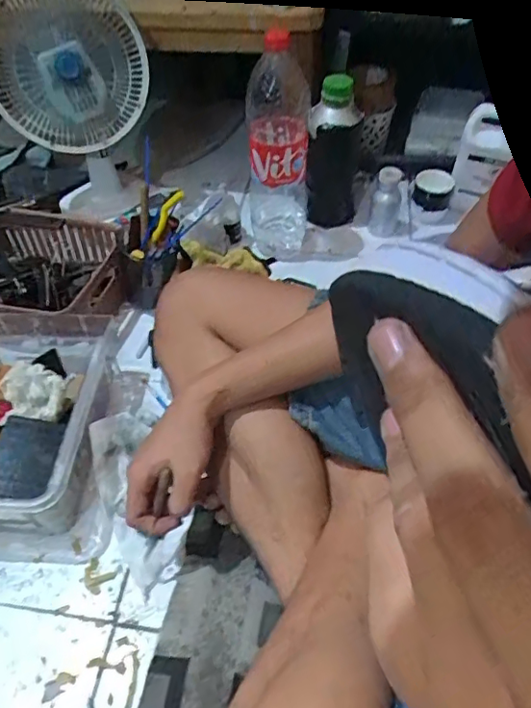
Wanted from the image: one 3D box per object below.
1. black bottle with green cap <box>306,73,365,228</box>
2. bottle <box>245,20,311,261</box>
[{"bbox_3d":[0.109,-0.316,0.867,0.081,0.236,0.092,4,49,4],"label":"black bottle with green cap"},{"bbox_3d":[0.021,-0.293,0.808,0.089,0.306,0.087,-1,49,0],"label":"bottle"}]

